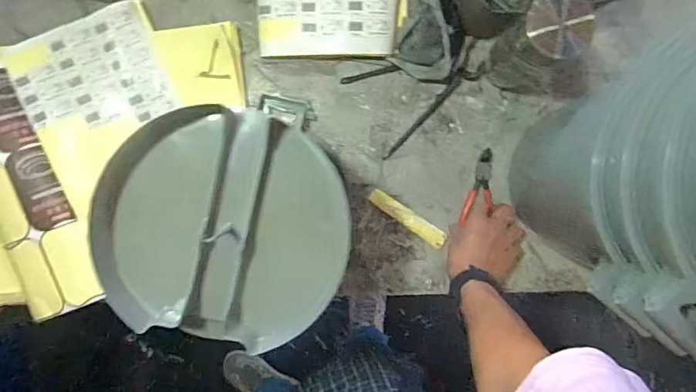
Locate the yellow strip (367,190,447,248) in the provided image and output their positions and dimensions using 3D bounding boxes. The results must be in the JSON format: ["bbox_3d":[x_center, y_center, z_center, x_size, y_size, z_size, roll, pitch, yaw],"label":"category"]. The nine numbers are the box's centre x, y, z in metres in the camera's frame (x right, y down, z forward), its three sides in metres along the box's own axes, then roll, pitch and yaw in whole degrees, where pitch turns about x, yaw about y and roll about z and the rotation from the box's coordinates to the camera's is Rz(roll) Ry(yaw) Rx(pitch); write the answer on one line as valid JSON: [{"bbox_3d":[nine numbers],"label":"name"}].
[{"bbox_3d":[0.081,0.031,0.657,0.116,0.017,0.024,33,93,-1],"label":"yellow strip"}]

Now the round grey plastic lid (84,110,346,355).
[{"bbox_3d":[-0.104,0.028,0.410,0.203,0.041,0.196,0,93,1],"label":"round grey plastic lid"}]

